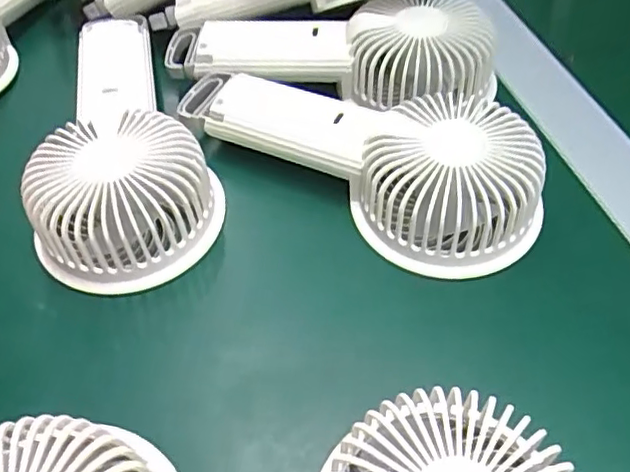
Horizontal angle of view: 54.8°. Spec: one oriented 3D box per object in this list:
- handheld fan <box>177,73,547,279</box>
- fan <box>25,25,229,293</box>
[{"bbox_3d":[0.018,-0.046,0.294,0.185,0.048,0.079,24,57,20],"label":"handheld fan"},{"bbox_3d":[-0.102,-0.047,0.298,0.084,0.045,0.155,-18,53,-11],"label":"fan"}]

